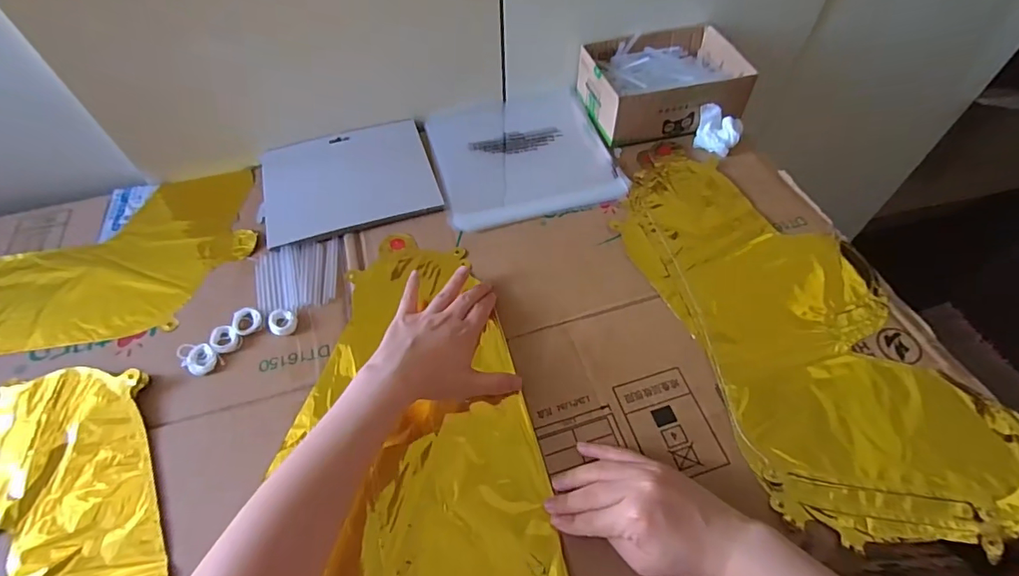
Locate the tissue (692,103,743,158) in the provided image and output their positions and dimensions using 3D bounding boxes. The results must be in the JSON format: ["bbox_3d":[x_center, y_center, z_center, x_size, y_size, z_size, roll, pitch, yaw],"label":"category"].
[{"bbox_3d":[0.257,-0.197,0.605,0.055,0.038,0.055,23,59,15],"label":"tissue"}]

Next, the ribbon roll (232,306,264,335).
[{"bbox_3d":[-0.252,0.032,0.473,0.026,0.005,0.028,0,56,0],"label":"ribbon roll"}]

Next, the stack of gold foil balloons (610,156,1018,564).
[{"bbox_3d":[0.271,0.023,0.470,0.220,0.015,0.431,-15,57,-10],"label":"stack of gold foil balloons"}]

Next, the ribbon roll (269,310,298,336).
[{"bbox_3d":[-0.218,0.033,0.474,0.026,0.005,0.027,0,56,0],"label":"ribbon roll"}]

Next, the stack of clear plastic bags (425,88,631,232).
[{"bbox_3d":[0.014,-0.175,0.621,0.212,0.012,0.223,-13,57,-8],"label":"stack of clear plastic bags"}]

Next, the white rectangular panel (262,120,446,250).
[{"bbox_3d":[-0.188,-0.130,0.581,0.190,0.007,0.159,-16,57,-10],"label":"white rectangular panel"}]

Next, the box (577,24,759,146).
[{"bbox_3d":[0.199,-0.264,0.642,0.193,0.069,0.136,-10,57,-6],"label":"box"}]

